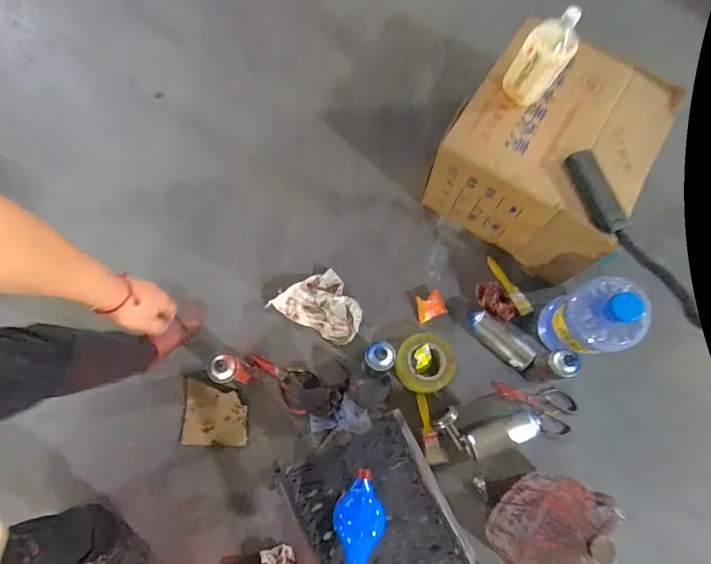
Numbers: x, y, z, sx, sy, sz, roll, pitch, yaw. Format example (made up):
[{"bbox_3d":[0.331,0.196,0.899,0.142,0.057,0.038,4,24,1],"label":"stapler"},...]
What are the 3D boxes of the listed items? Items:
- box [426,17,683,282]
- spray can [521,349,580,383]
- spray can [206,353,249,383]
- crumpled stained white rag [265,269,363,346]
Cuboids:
[{"bbox_3d":[0.475,-0.315,1.090,0.417,0.320,0.422,33,72,9],"label":"box"},{"bbox_3d":[0.446,0.199,0.981,0.058,0.179,0.061,1,69,-2],"label":"spray can"},{"bbox_3d":[-0.282,0.209,0.970,0.066,0.179,0.055,-34,75,-14],"label":"spray can"},{"bbox_3d":[-0.087,0.049,1.110,0.235,0.048,0.162,28,70,8],"label":"crumpled stained white rag"}]

